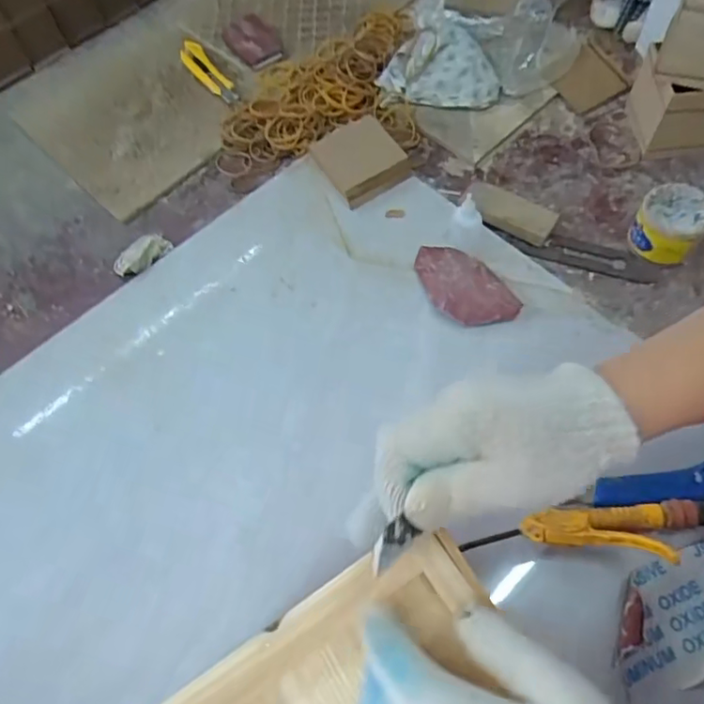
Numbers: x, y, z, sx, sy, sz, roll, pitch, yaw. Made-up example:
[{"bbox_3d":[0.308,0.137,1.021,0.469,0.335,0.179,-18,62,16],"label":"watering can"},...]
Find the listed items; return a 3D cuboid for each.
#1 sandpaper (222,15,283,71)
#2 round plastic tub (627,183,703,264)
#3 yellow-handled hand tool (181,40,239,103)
[{"bbox_3d":[-0.157,-0.494,0.908,0.077,0.025,0.107,-21,63,-6],"label":"sandpaper"},{"bbox_3d":[0.368,-0.147,0.673,0.074,0.059,0.075,-2,63,4],"label":"round plastic tub"},{"bbox_3d":[-0.217,-0.425,0.876,0.036,0.016,0.154,-35,65,-12],"label":"yellow-handled hand tool"}]

